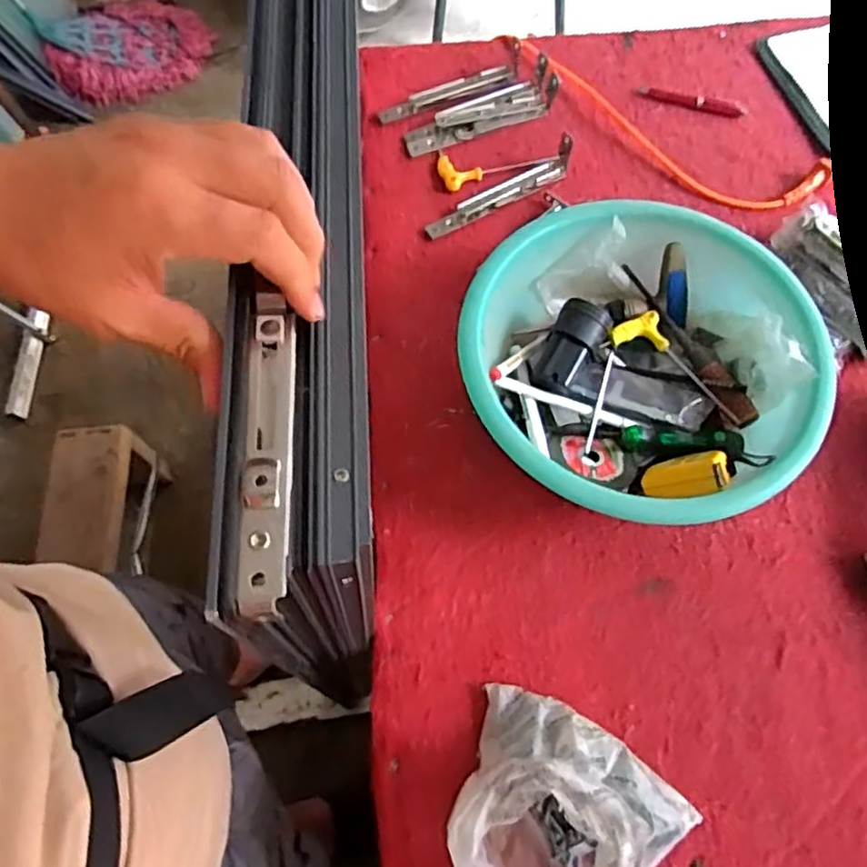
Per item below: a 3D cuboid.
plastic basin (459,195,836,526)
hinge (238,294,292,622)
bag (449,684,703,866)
[{"bbox_3d":[0.187,-0.057,0.638,0.297,0.110,0.306,0,66,0],"label":"plastic basin"},{"bbox_3d":[-0.071,0.004,0.292,0.018,0.009,0.147,-4,65,-1],"label":"hinge"},{"bbox_3d":[0.102,0.290,0.497,0.169,0.083,0.160,19,67,9],"label":"bag"}]

